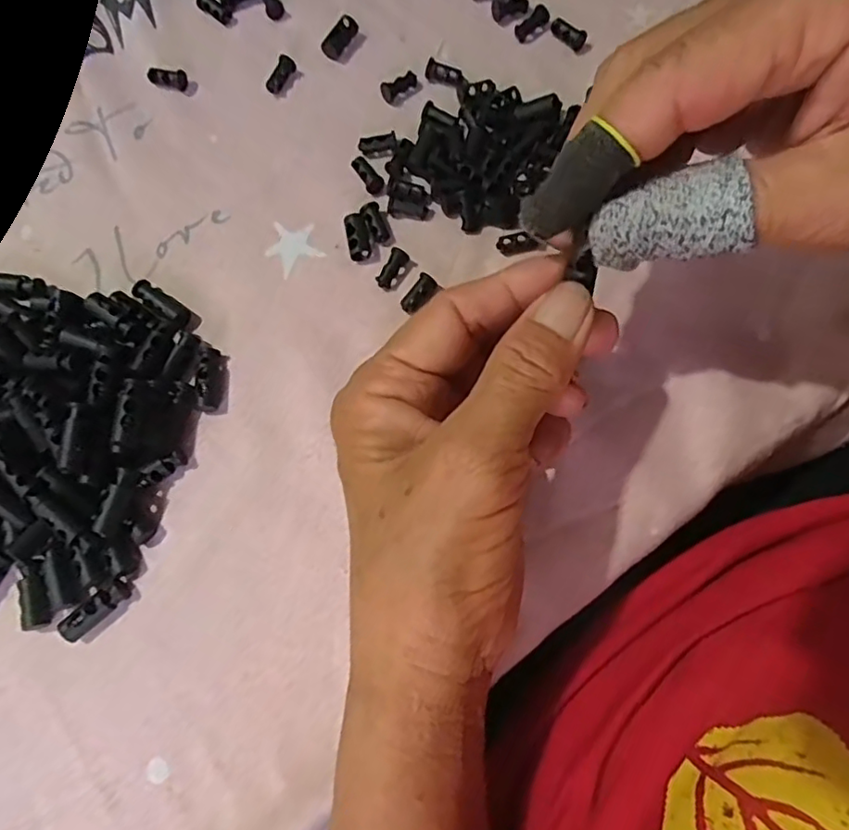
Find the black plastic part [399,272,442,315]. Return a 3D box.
[{"bbox_3d":[-0.002,-0.048,0.243,0.009,0.007,0.017,40,81,9],"label":"black plastic part"}]

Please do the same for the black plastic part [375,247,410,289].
[{"bbox_3d":[-0.013,-0.060,0.244,0.007,0.007,0.017,30,79,8],"label":"black plastic part"}]

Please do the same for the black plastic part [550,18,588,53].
[{"bbox_3d":[0.065,-0.172,0.270,0.018,0.008,0.006,33,80,8],"label":"black plastic part"}]

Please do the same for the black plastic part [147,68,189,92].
[{"bbox_3d":[-0.116,-0.153,0.270,0.017,0.006,0.008,8,77,3],"label":"black plastic part"}]

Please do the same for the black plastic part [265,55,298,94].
[{"bbox_3d":[-0.065,-0.154,0.270,0.007,0.005,0.017,35,93,9],"label":"black plastic part"}]

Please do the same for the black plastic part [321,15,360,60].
[{"bbox_3d":[-0.039,-0.173,0.273,0.009,0.005,0.020,36,93,9],"label":"black plastic part"}]

